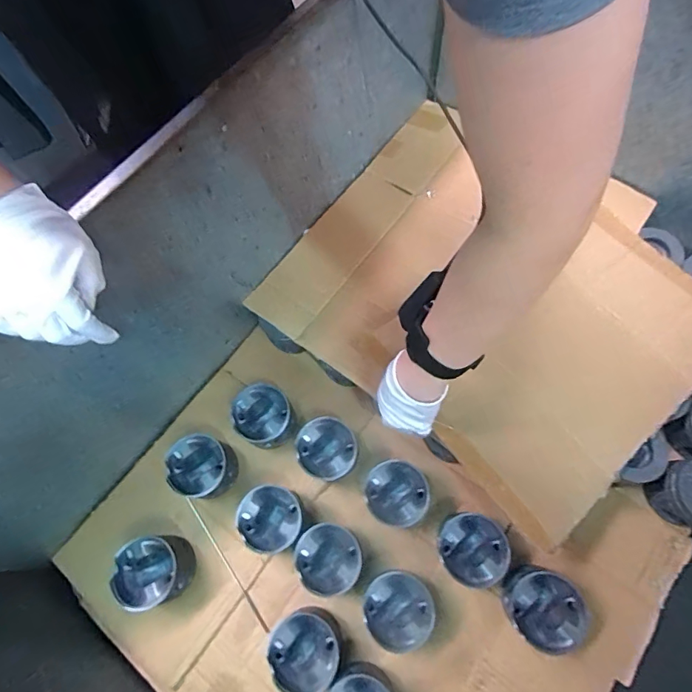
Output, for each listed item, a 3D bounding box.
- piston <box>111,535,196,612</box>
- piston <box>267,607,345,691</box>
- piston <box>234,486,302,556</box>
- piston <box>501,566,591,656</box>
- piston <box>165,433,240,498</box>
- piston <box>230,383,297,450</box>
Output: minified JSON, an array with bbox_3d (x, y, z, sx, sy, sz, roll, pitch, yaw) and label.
[{"bbox_3d":[-0.267,0.316,0.626,0.087,0.079,0.085,-1,68,2],"label":"piston"},{"bbox_3d":[-0.052,0.393,0.577,0.088,0.075,0.084,-1,68,2],"label":"piston"},{"bbox_3d":[-0.106,0.254,0.647,0.089,0.074,0.089,-1,68,2],"label":"piston"},{"bbox_3d":[0.250,0.337,0.575,0.095,0.072,0.086,31,73,14],"label":"piston"},{"bbox_3d":[-0.217,0.186,0.680,0.089,0.074,0.087,-1,68,2],"label":"piston"},{"bbox_3d":[-0.127,0.114,0.702,0.099,0.075,0.090,41,75,16],"label":"piston"}]

